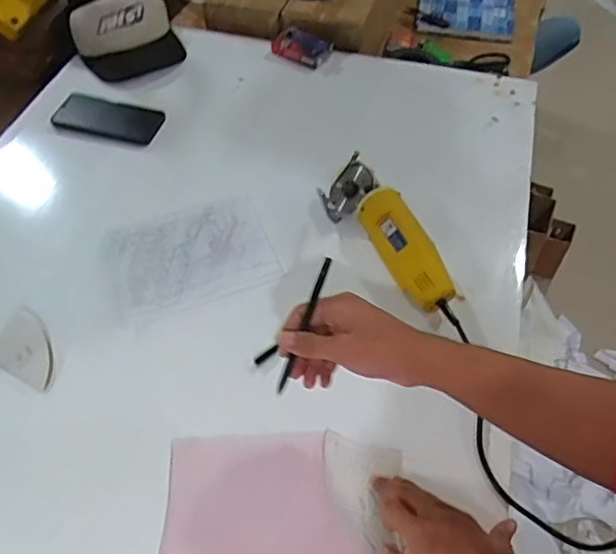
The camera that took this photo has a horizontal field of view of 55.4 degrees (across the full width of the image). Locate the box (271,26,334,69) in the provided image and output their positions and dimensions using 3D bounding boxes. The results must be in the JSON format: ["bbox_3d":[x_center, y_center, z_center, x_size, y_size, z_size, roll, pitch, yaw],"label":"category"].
[{"bbox_3d":[-0.013,-0.409,1.044,0.108,0.036,0.059,25,56,15],"label":"box"}]

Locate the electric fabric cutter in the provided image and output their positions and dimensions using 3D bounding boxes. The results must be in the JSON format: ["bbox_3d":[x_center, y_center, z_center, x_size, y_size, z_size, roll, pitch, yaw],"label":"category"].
[{"bbox_3d":[0.108,-0.047,0.753,0.069,0.064,0.280,-25,58,-20],"label":"electric fabric cutter"}]

